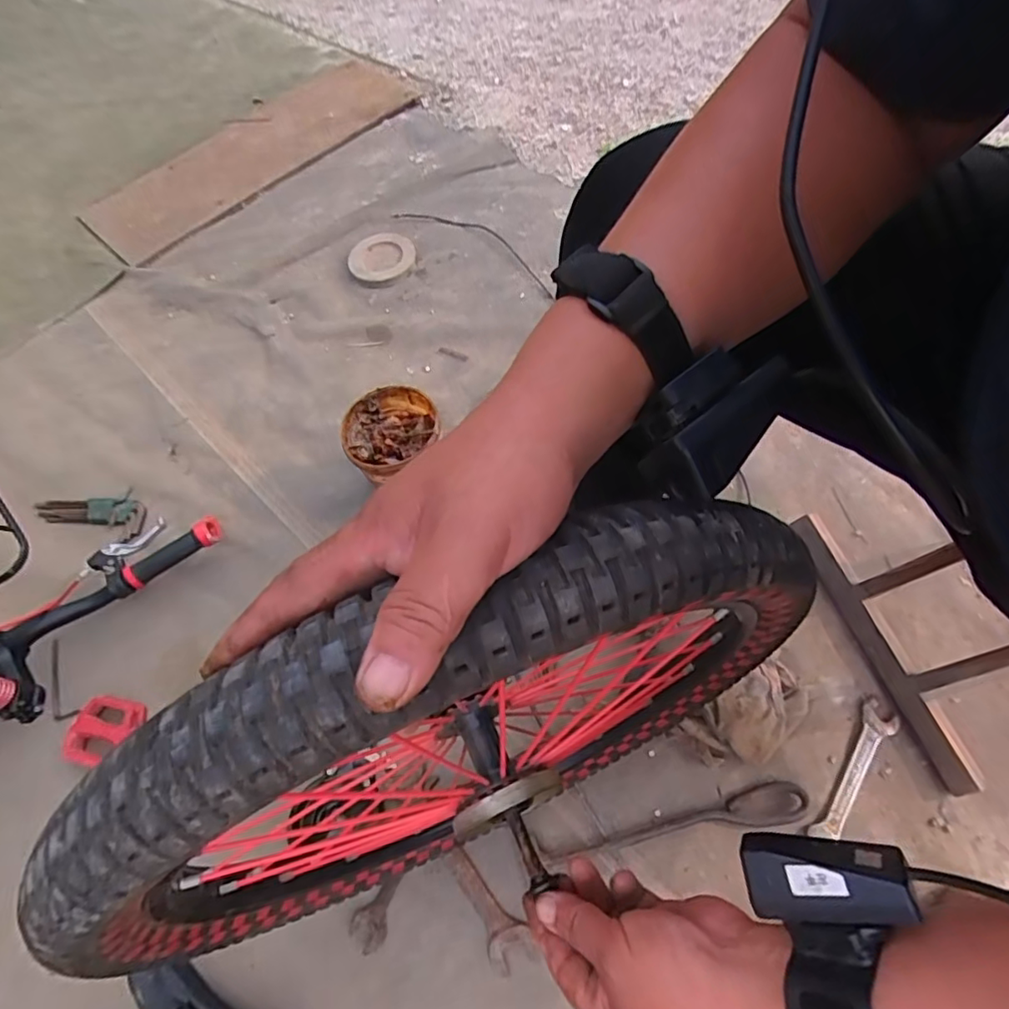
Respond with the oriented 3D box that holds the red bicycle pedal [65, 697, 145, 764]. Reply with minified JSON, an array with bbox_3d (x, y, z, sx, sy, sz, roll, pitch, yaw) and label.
[{"bbox_3d":[-0.475,0.269,0.670,0.071,0.026,0.075,8,62,8],"label":"red bicycle pedal"}]

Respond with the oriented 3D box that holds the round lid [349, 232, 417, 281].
[{"bbox_3d":[-0.222,-0.463,1.043,0.108,0.017,0.129,12,63,-4],"label":"round lid"}]

